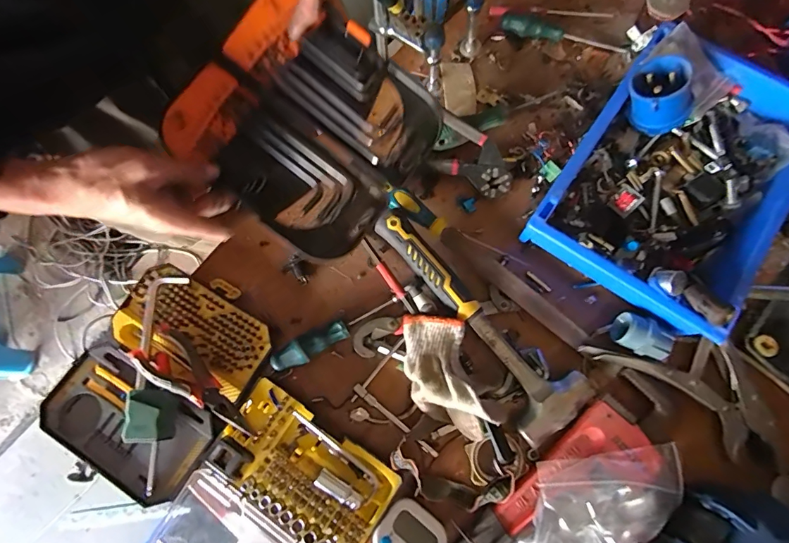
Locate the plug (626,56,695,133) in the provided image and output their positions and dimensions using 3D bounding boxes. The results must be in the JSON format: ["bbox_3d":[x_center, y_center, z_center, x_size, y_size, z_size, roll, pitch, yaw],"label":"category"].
[{"bbox_3d":[0.293,-0.186,0.449,0.063,0.071,0.059,-43,47,3],"label":"plug"}]

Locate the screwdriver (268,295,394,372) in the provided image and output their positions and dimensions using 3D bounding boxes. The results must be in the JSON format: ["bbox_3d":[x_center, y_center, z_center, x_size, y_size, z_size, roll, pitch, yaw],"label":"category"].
[{"bbox_3d":[-0.066,0.072,0.464,0.151,0.027,0.028,-23,77,-4],"label":"screwdriver"}]

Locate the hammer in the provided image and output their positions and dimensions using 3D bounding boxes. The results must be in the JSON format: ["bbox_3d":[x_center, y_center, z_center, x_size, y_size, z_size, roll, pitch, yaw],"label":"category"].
[{"bbox_3d":[0.087,0.044,0.458,0.081,0.034,0.291,-38,79,-7],"label":"hammer"}]

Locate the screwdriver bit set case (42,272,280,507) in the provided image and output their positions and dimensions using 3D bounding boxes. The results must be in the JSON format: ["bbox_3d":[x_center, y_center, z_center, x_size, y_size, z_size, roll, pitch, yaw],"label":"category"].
[{"bbox_3d":[-0.264,0.115,0.453,0.191,0.042,0.222,28,79,8],"label":"screwdriver bit set case"}]

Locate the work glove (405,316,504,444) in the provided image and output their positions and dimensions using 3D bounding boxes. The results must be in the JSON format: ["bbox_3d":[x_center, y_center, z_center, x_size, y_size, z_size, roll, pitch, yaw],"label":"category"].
[{"bbox_3d":[0.059,0.110,0.435,0.087,0.047,0.135,-15,77,-2],"label":"work glove"}]

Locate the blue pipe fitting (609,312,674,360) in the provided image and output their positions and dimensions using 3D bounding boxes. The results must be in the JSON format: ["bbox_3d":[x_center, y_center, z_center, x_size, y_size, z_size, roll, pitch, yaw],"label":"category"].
[{"bbox_3d":[0.270,0.071,0.445,0.051,0.033,0.038,21,79,6],"label":"blue pipe fitting"}]

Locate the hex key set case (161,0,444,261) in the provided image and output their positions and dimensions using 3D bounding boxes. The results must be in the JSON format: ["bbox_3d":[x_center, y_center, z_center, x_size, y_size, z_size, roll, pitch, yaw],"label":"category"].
[{"bbox_3d":[-0.085,-0.139,0.395,0.211,0.026,0.193,38,84,-5],"label":"hex key set case"}]

